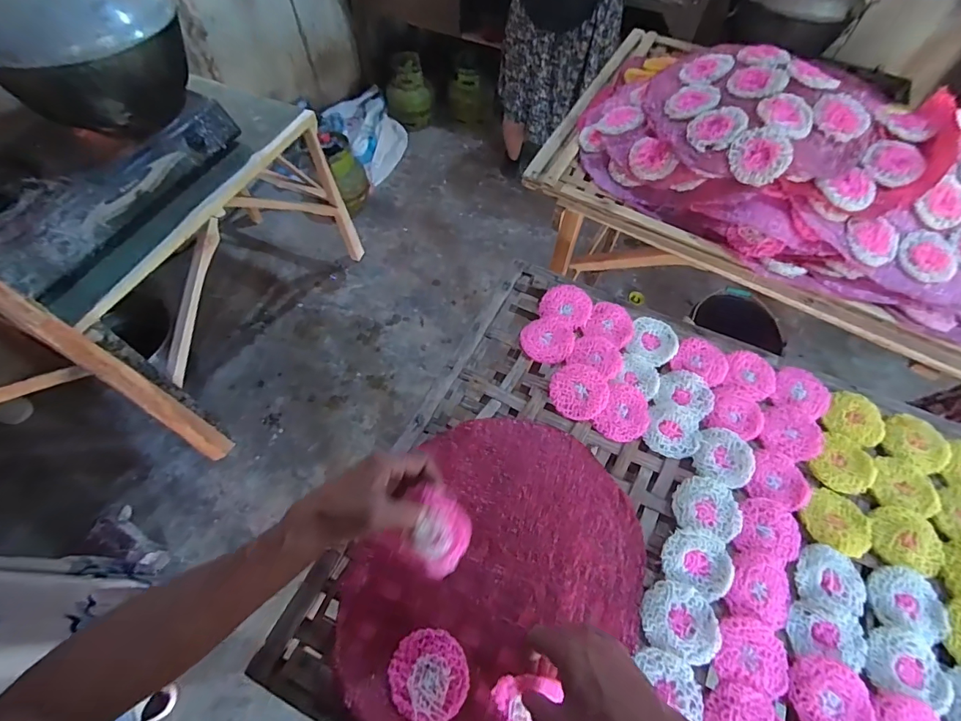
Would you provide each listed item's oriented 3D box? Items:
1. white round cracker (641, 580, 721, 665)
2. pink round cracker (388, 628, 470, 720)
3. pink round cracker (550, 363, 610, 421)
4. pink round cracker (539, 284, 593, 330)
[{"bbox_3d":[0.216,0.280,0.473,0.077,0.008,0.070,1,61,-2],"label":"white round cracker"},{"bbox_3d":[-0.051,0.316,0.440,0.074,0.007,0.078,1,61,-2],"label":"pink round cracker"},{"bbox_3d":[0.135,0.042,0.602,0.076,0.014,0.078,1,61,-2],"label":"pink round cracker"},{"bbox_3d":[0.133,-0.086,0.672,0.075,0.009,0.067,21,62,9],"label":"pink round cracker"}]

